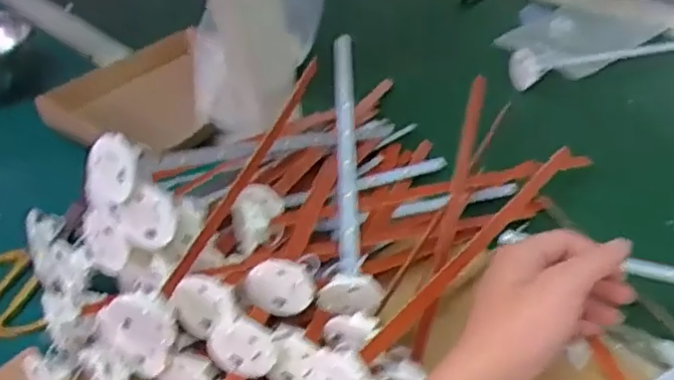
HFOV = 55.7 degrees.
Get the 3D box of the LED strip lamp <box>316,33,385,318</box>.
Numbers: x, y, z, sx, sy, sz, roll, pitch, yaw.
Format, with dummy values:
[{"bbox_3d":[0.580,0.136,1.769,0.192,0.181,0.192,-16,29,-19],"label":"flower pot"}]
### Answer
[{"bbox_3d":[0.007,-0.026,0.485,0.036,0.035,0.295,-5,41,4],"label":"LED strip lamp"}]

